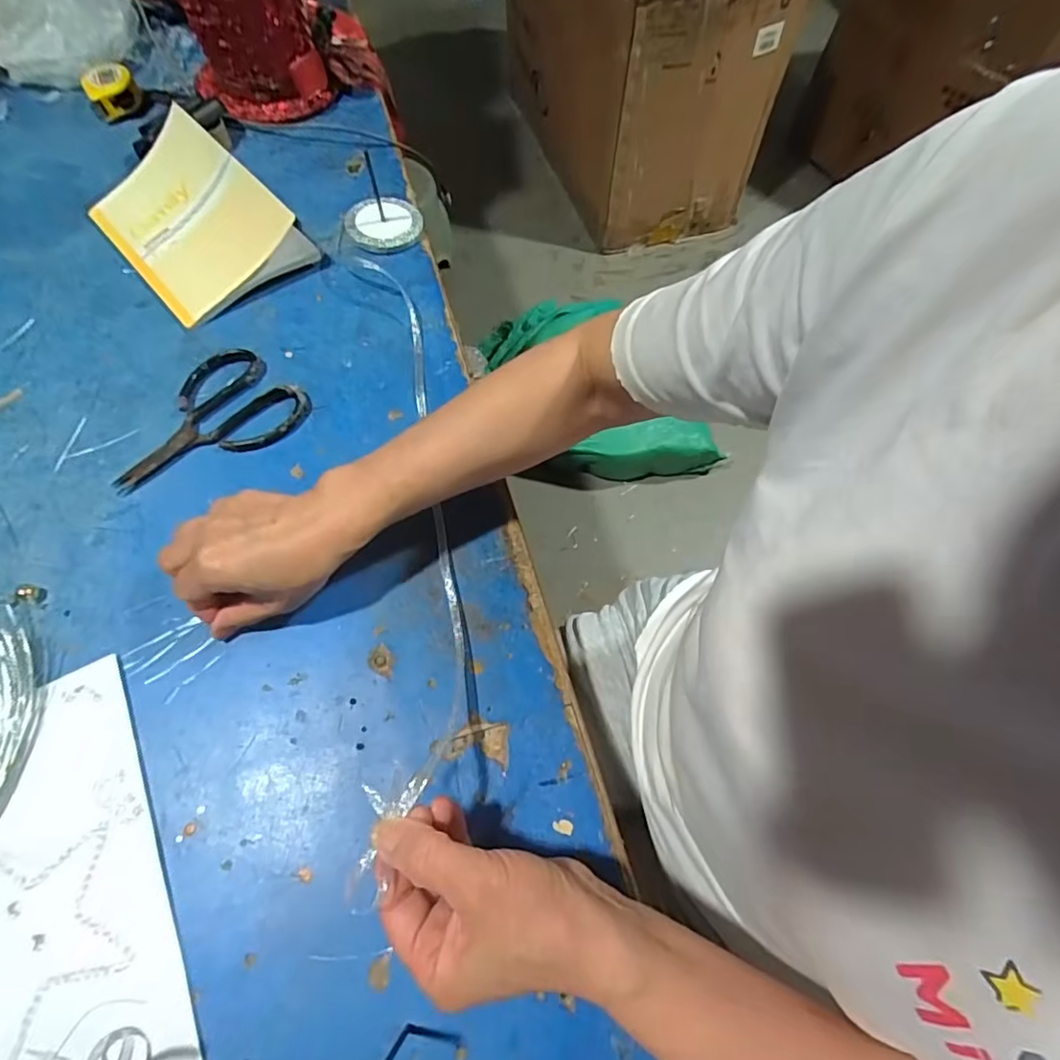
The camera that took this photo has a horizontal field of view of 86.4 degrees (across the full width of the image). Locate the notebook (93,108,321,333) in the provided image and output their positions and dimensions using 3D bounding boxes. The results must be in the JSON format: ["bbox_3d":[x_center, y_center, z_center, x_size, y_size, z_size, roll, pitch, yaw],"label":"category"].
[{"bbox_3d":[-0.337,-0.309,0.571,0.146,0.045,0.209,-45,79,1],"label":"notebook"}]

